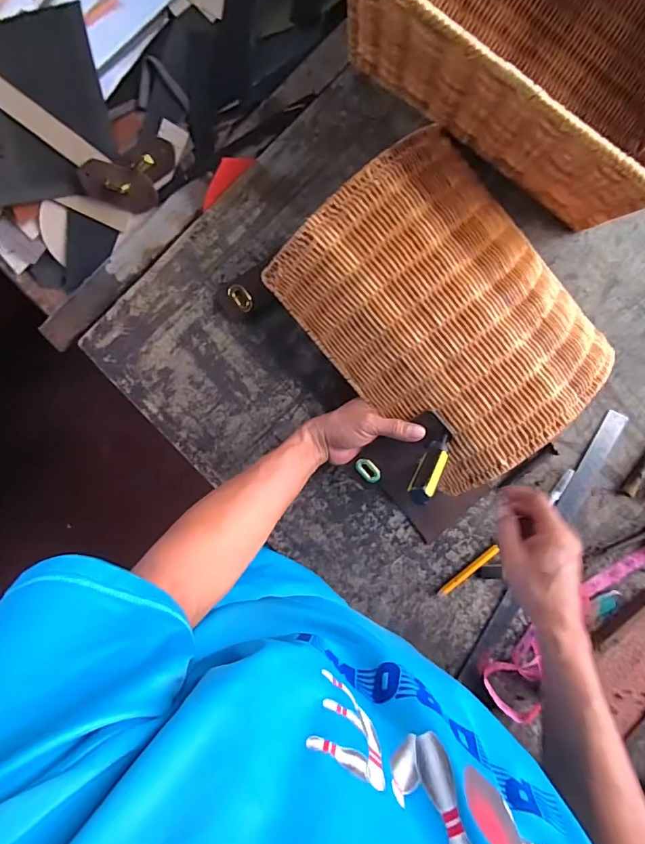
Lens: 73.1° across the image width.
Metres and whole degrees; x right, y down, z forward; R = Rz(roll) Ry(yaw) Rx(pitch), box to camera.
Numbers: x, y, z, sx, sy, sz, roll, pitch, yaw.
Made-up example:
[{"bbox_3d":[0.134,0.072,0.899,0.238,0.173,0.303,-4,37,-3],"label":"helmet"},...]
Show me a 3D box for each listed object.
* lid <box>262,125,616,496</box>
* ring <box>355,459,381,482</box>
[{"bbox_3d":[0.139,-0.116,0.462,0.255,0.077,0.321,-40,95,6],"label":"lid"},{"bbox_3d":[0.052,0.055,0.496,0.032,0.007,0.019,40,97,-4],"label":"ring"}]

